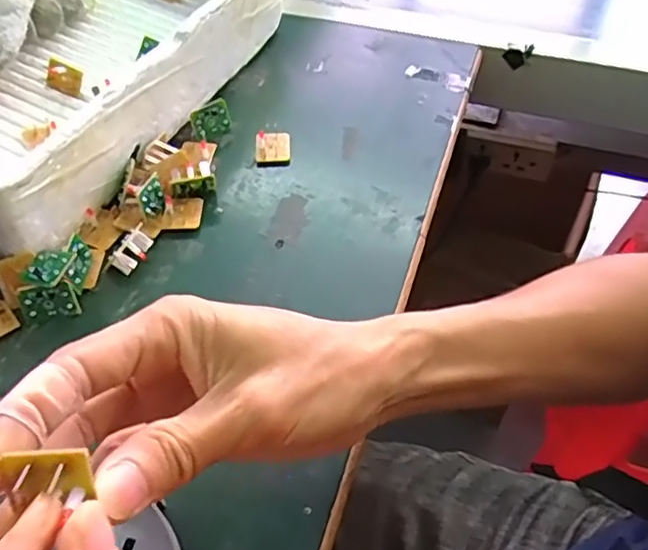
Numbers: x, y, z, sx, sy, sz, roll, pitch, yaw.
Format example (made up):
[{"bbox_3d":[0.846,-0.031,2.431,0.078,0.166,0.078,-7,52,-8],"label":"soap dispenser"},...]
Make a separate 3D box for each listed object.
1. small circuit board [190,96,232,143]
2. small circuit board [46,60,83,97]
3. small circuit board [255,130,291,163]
[{"bbox_3d":[-0.084,-0.116,0.474,0.030,0.028,0.007,-37,42,-15],"label":"small circuit board"},{"bbox_3d":[-0.192,-0.145,0.467,0.026,0.021,0.004,20,29,-8],"label":"small circuit board"},{"bbox_3d":[-0.038,-0.093,0.467,0.026,0.012,0.030,-1,50,0],"label":"small circuit board"}]

